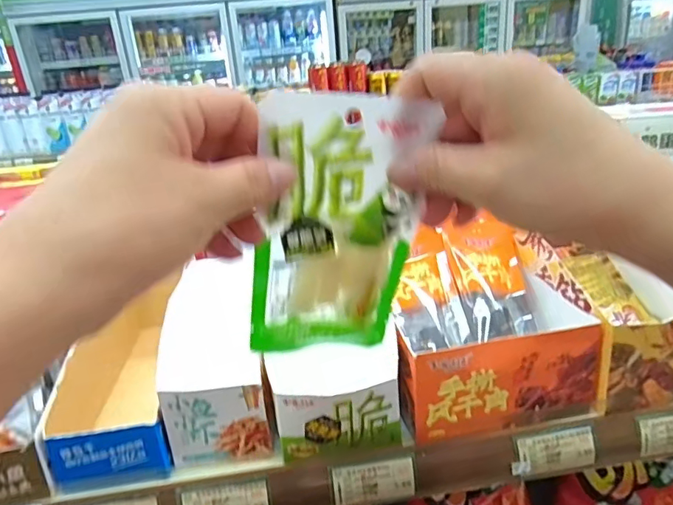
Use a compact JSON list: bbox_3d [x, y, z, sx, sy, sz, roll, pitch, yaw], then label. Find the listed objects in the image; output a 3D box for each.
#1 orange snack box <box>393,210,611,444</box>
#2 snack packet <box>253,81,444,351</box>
[{"bbox_3d":[0.117,0.057,0.417,0.151,0.100,0.148,-5,22,-5],"label":"orange snack box"},{"bbox_3d":[0.000,-0.005,0.262,0.080,0.155,0.009,0,37,-12],"label":"snack packet"}]

